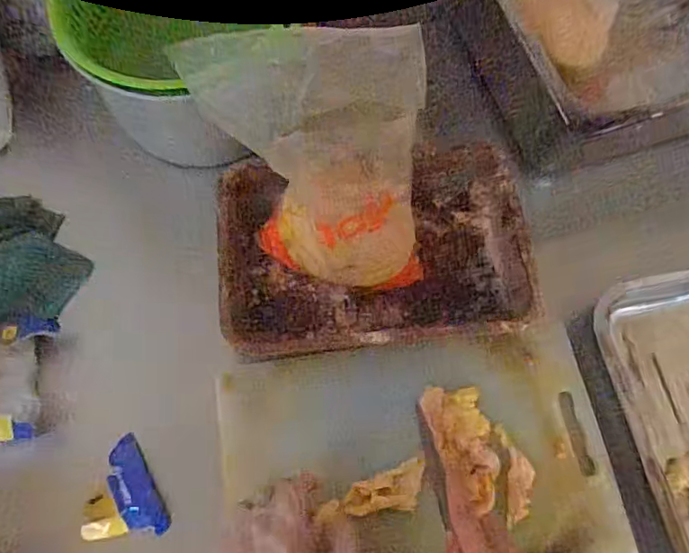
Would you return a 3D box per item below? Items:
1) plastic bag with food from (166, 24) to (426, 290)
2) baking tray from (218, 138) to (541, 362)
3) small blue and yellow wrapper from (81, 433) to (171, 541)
[{"bbox_3d":[-0.030,-0.090,0.474,0.202,0.195,0.134,3,69,0],"label":"plastic bag with food"},{"bbox_3d":[0.030,-0.033,0.564,0.304,0.050,0.209,-6,70,-4],"label":"baking tray"},{"bbox_3d":[-0.194,0.188,0.491,0.068,0.022,0.083,-2,69,-2],"label":"small blue and yellow wrapper"}]

